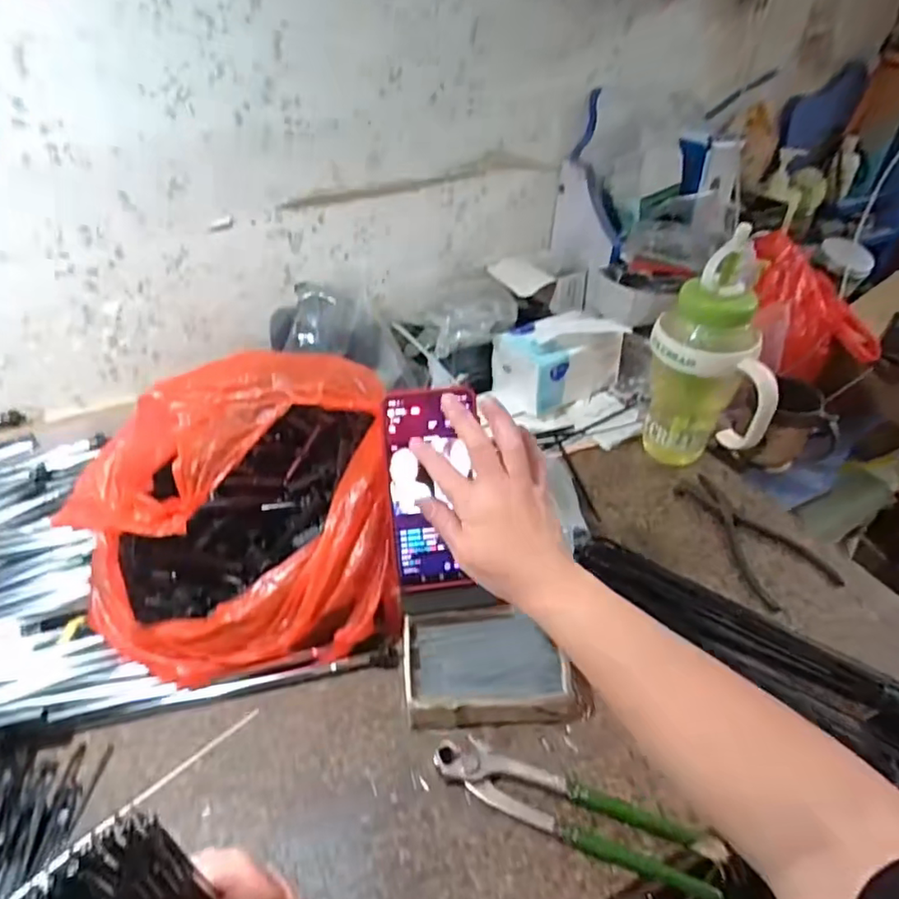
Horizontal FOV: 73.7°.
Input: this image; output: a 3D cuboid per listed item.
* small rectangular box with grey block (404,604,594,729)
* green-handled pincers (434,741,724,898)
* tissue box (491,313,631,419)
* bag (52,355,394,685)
[{"bbox_3d":[0.034,0.173,0.482,0.143,0.049,0.093,-3,42,-4],"label":"small rectangular box with grey block"},{"bbox_3d":[0.083,0.251,0.421,0.191,0.019,0.042,15,44,16],"label":"green-handled pincers"},{"bbox_3d":[0.136,-0.122,0.764,0.150,0.092,0.094,-25,47,-25],"label":"tissue box"},{"bbox_3d":[-0.178,0.046,0.520,0.247,0.155,0.234,-9,43,-11],"label":"bag"}]

